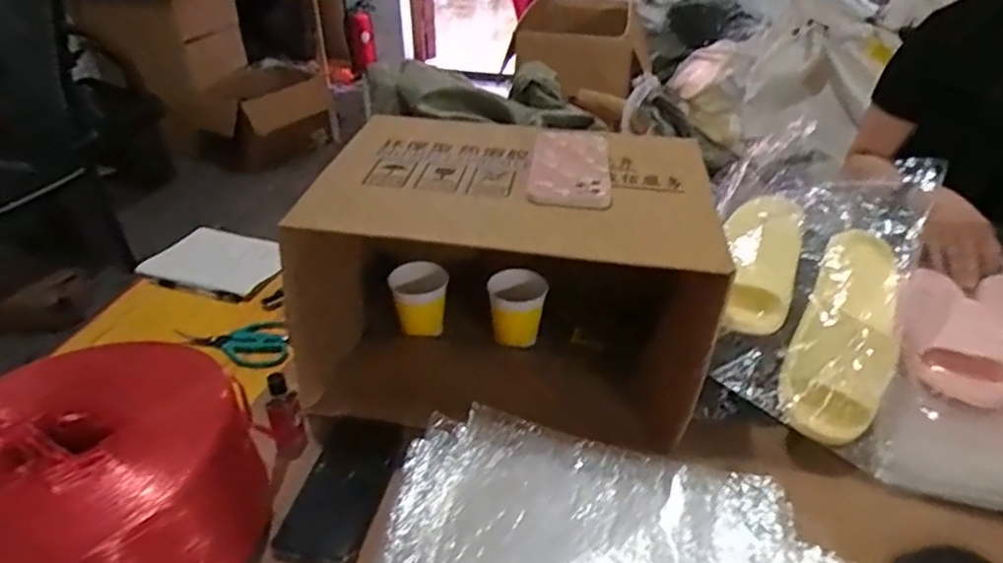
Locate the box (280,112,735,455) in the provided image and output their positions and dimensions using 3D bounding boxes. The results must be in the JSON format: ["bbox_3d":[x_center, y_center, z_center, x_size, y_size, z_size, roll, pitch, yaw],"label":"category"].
[{"bbox_3d":[0.020,-0.010,0.724,0.427,0.249,0.265,7,34,12],"label":"box"}]

